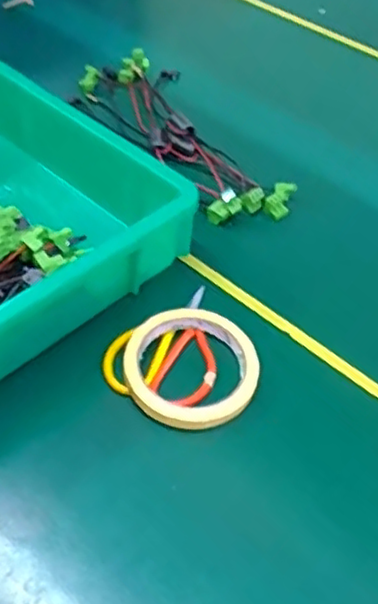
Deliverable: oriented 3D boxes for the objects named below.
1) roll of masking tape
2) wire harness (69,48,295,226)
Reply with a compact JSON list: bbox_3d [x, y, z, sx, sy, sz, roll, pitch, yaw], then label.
[{"bbox_3d":[0.001,0.045,0.479,0.093,0.015,0.096,1,49,-1],"label":"roll of masking tape"},{"bbox_3d":[-0.015,-0.171,0.684,0.103,0.042,0.304,-22,48,-22],"label":"wire harness"}]

